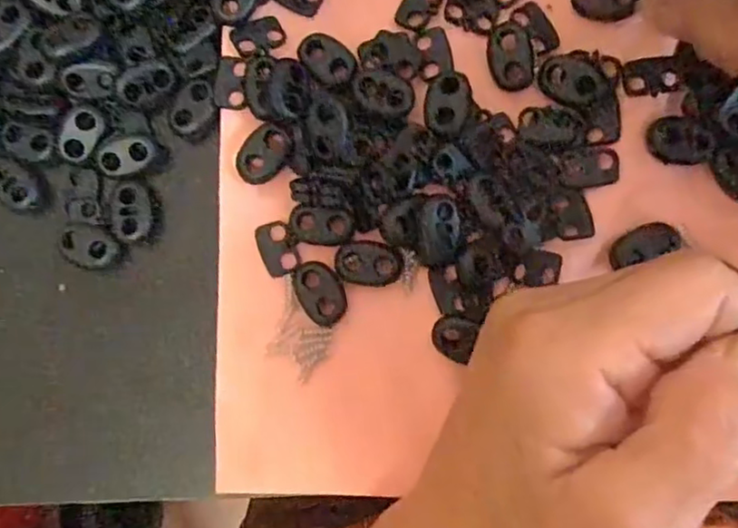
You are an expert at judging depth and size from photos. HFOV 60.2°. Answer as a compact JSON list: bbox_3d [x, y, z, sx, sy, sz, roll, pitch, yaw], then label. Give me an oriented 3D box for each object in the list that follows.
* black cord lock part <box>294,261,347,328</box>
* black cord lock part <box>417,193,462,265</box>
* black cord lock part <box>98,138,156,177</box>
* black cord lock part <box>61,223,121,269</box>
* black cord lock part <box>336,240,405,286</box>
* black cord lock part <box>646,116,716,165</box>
[{"bbox_3d":[-0.016,0.010,0.211,0.015,0.004,0.022,-35,85,2],"label":"black cord lock part"},{"bbox_3d":[0.022,-0.011,0.203,0.013,0.004,0.022,3,87,5],"label":"black cord lock part"},{"bbox_3d":[-0.083,-0.037,0.217,0.020,0.004,0.012,-21,85,3],"label":"black cord lock part"},{"bbox_3d":[-0.096,-0.006,0.218,0.018,0.006,0.014,11,88,5],"label":"black cord lock part"},{"bbox_3d":[0.000,0.000,0.210,0.022,0.004,0.014,11,88,5],"label":"black cord lock part"},{"bbox_3d":[0.098,-0.039,0.201,0.019,0.005,0.014,8,87,5],"label":"black cord lock part"}]

